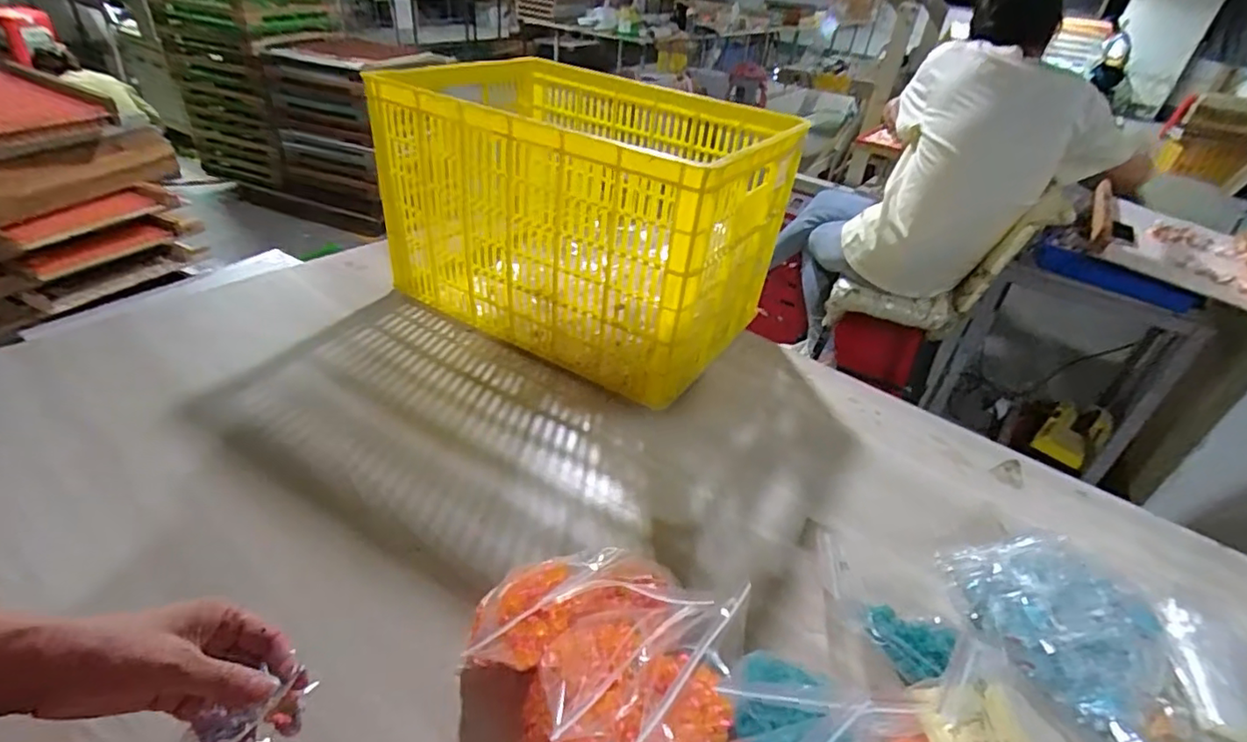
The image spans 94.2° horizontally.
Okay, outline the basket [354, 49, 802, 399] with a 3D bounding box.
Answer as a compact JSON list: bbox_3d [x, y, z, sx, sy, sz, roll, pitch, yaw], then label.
[{"bbox_3d":[-0.057,-0.309,1.081,0.607,0.388,0.492,23,40,22],"label":"basket"}]

